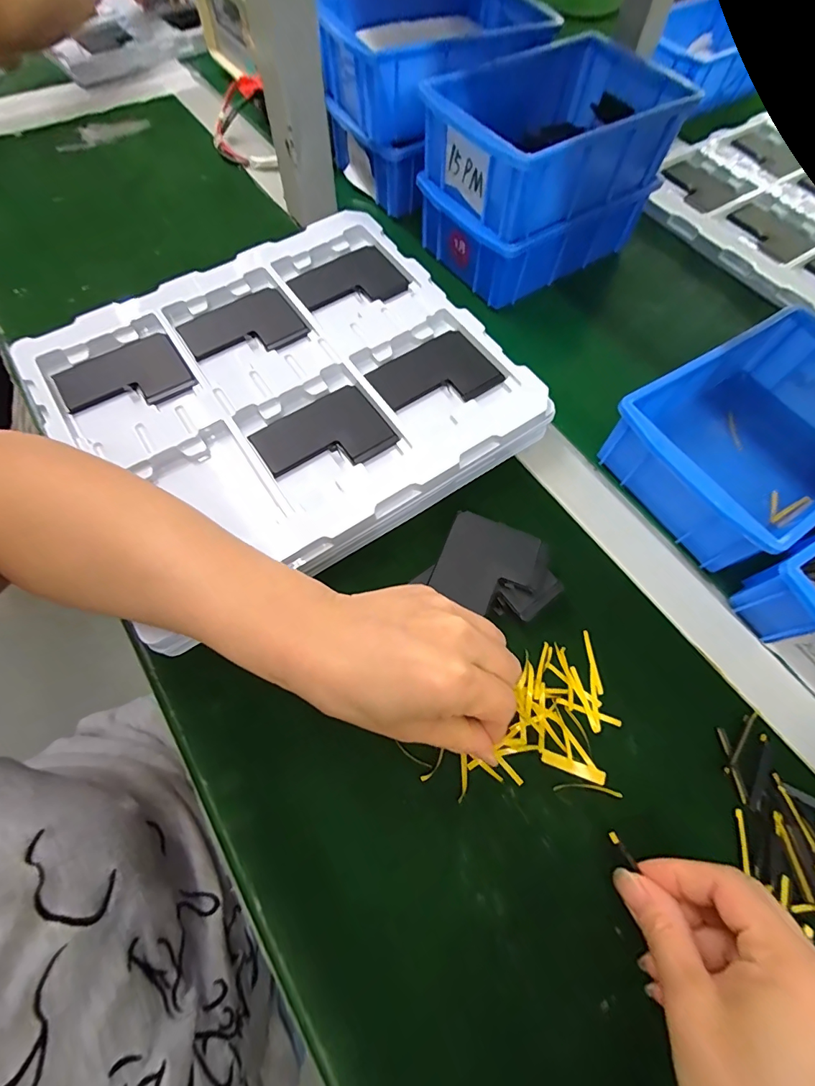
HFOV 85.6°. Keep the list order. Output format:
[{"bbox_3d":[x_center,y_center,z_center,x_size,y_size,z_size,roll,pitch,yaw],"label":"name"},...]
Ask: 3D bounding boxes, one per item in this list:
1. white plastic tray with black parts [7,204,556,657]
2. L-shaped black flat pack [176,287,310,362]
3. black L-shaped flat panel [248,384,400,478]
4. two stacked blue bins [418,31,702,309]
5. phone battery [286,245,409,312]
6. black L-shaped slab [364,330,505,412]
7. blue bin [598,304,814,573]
[{"bbox_3d":[-0.095,-0.119,0.344,0.316,0.038,0.280,-33,70,-15],"label":"white plastic tray with black parts"},{"bbox_3d":[-0.136,-0.176,0.364,0.090,0.006,0.066,-30,69,-14],"label":"L-shaped black flat pack"},{"bbox_3d":[-0.061,-0.077,0.321,0.090,0.004,0.066,-31,70,-14],"label":"black L-shaped flat panel"},{"bbox_3d":[0.128,-0.346,0.411,0.215,0.119,0.136,-31,70,-14],"label":"two stacked blue bins"},{"bbox_3d":[-0.051,-0.228,0.388,0.088,0.009,0.071,-28,69,-13],"label":"phone battery"},{"bbox_3d":[0.021,-0.130,0.344,0.087,0.007,0.065,-31,70,-14],"label":"black L-shaped slab"},{"bbox_3d":[0.264,-0.082,0.328,0.201,0.058,0.129,-30,69,-14],"label":"blue bin"}]

